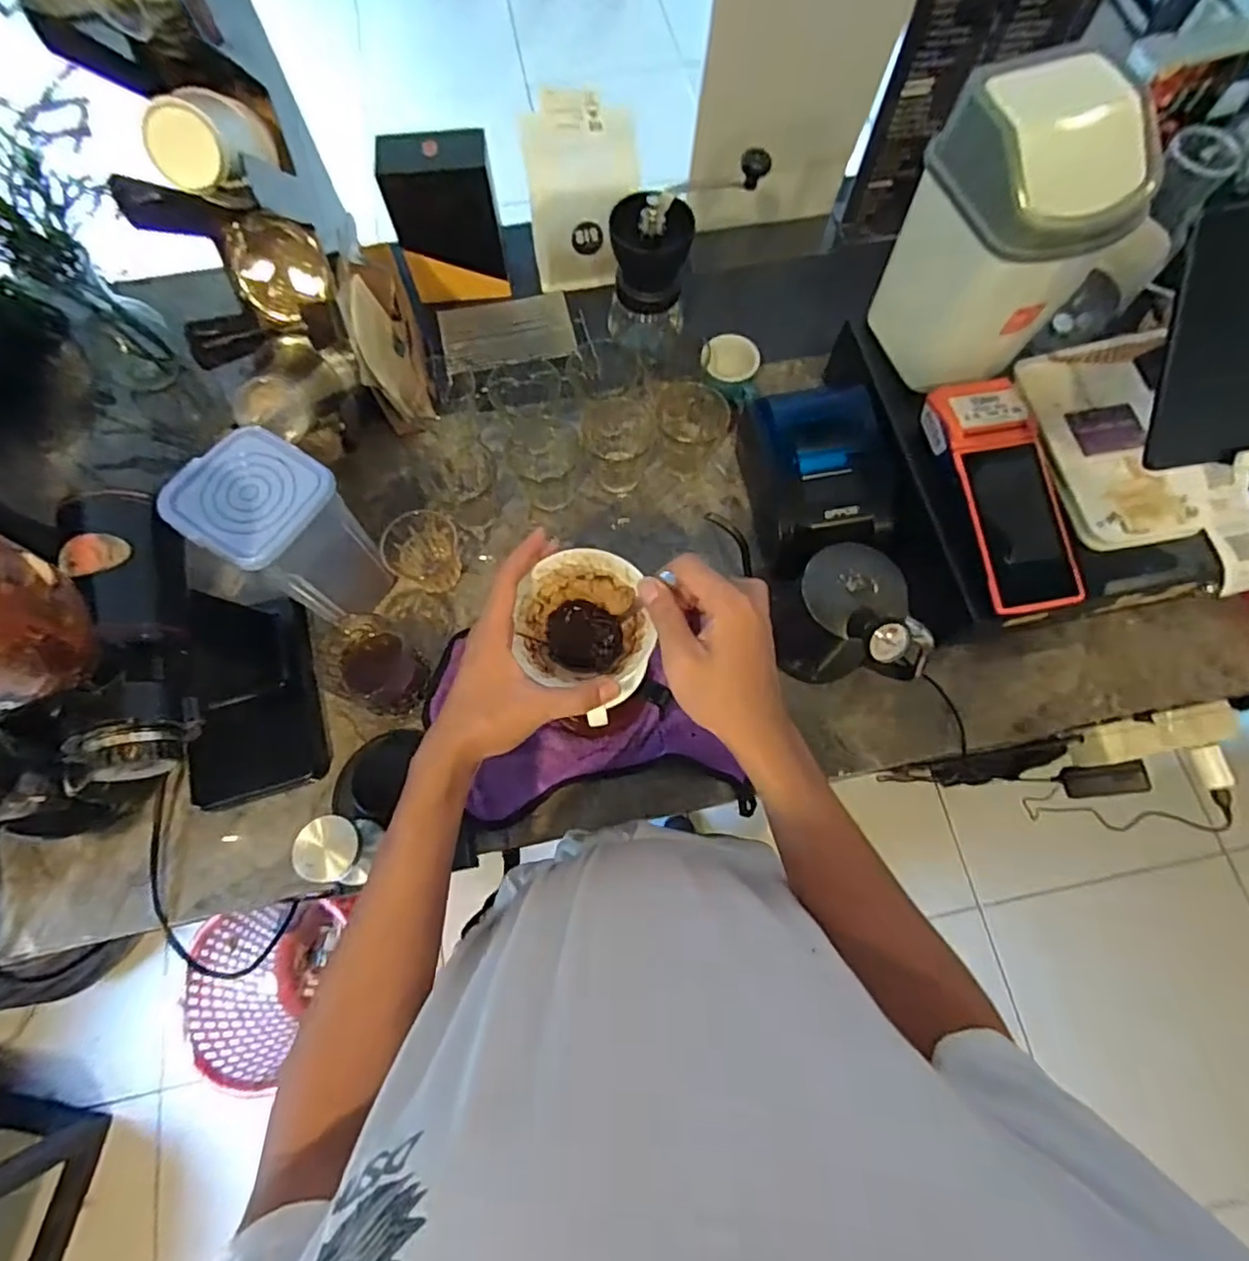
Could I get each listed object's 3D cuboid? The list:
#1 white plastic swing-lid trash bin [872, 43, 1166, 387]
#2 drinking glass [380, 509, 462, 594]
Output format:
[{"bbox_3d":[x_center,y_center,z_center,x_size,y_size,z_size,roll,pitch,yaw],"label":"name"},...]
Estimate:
[{"bbox_3d":[0.324,-0.331,0.531,0.123,0.198,0.143,-23,73,-8],"label":"white plastic swing-lid trash bin"},{"bbox_3d":[-0.210,-0.080,0.653,0.077,0.075,0.067,-32,74,-11],"label":"drinking glass"}]

